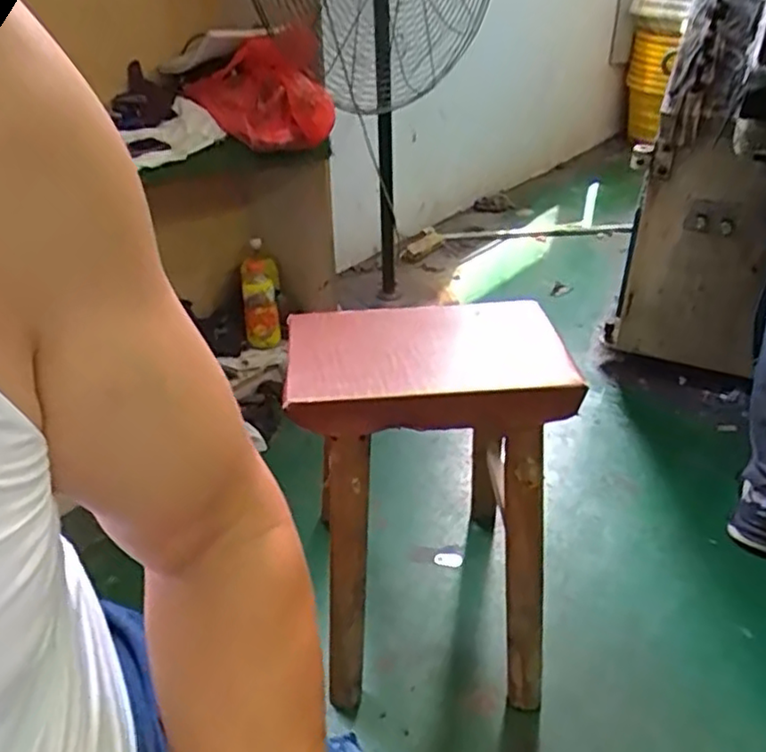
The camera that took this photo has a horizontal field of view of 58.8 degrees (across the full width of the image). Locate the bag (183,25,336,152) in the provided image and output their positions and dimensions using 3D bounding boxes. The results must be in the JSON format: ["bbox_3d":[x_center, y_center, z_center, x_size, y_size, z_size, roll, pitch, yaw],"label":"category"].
[{"bbox_3d":[-0.254,-0.586,1.393,0.263,0.185,0.214,-11,35,-14],"label":"bag"}]

